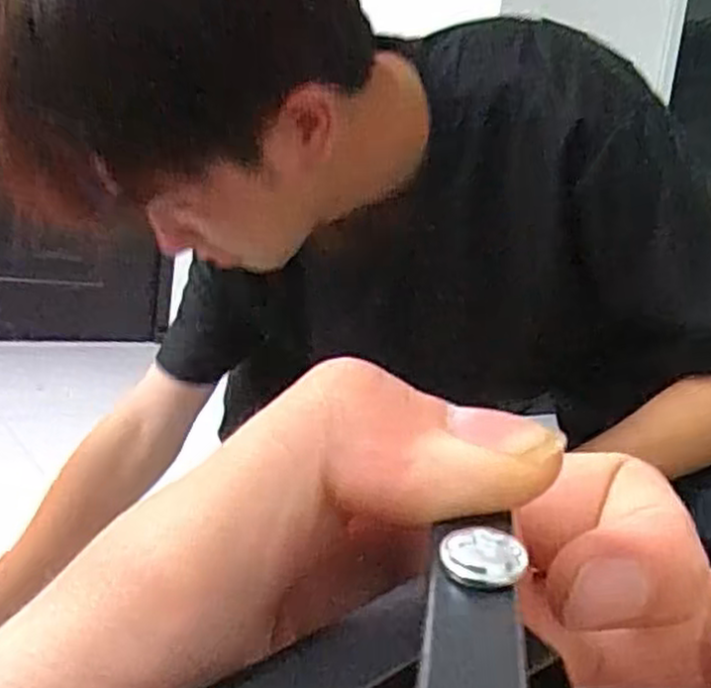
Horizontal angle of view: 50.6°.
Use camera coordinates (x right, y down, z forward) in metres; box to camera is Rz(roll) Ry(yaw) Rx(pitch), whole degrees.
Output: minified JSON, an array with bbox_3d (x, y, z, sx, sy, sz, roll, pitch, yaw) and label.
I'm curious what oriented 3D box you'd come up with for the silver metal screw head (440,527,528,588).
[{"bbox_3d":[0.013,0.022,0.079,0.008,0.004,0.006,8,11,15],"label":"silver metal screw head"}]

